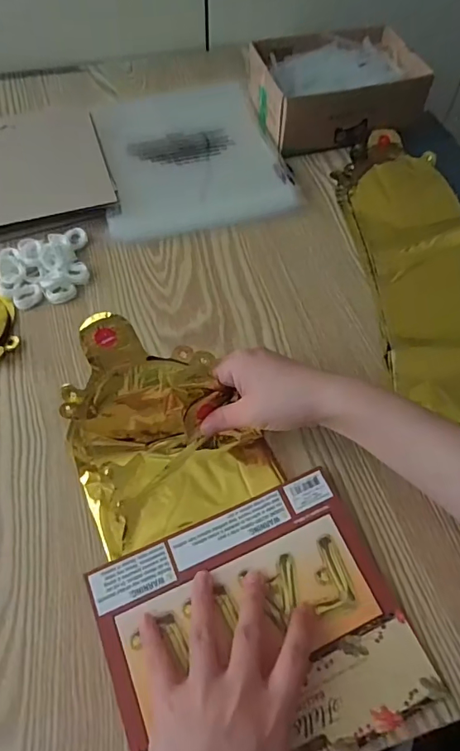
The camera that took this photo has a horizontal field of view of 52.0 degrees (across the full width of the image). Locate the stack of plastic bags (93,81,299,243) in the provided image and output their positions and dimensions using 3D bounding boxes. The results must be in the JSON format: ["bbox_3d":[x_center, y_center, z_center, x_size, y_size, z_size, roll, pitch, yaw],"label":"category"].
[{"bbox_3d":[-0.051,-0.264,0.551,0.198,0.017,0.234,-14,62,-9],"label":"stack of plastic bags"}]

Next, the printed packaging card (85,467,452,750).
[{"bbox_3d":[0.019,0.173,0.317,0.193,0.009,0.165,-21,63,-13],"label":"printed packaging card"}]

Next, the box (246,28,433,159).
[{"bbox_3d":[0.126,-0.342,0.566,0.194,0.065,0.132,-19,63,-12],"label":"box"}]

